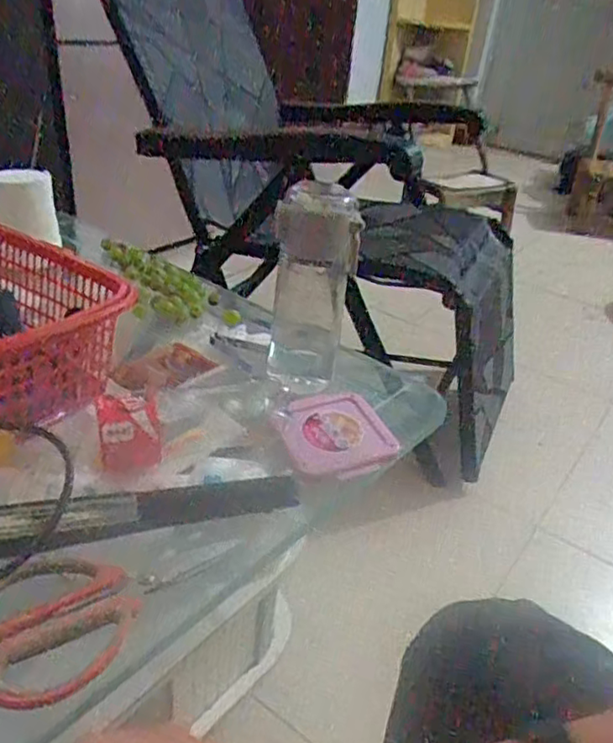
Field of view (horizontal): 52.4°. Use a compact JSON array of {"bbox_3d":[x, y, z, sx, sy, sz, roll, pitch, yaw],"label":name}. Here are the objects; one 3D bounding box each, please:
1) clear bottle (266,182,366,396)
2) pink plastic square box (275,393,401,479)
[{"bbox_3d":[0.006,-0.091,0.634,0.078,0.204,0.062,3,32,-5],"label":"clear bottle"},{"bbox_3d":[0.024,0.055,0.589,0.105,0.025,0.100,-11,35,-25],"label":"pink plastic square box"}]

